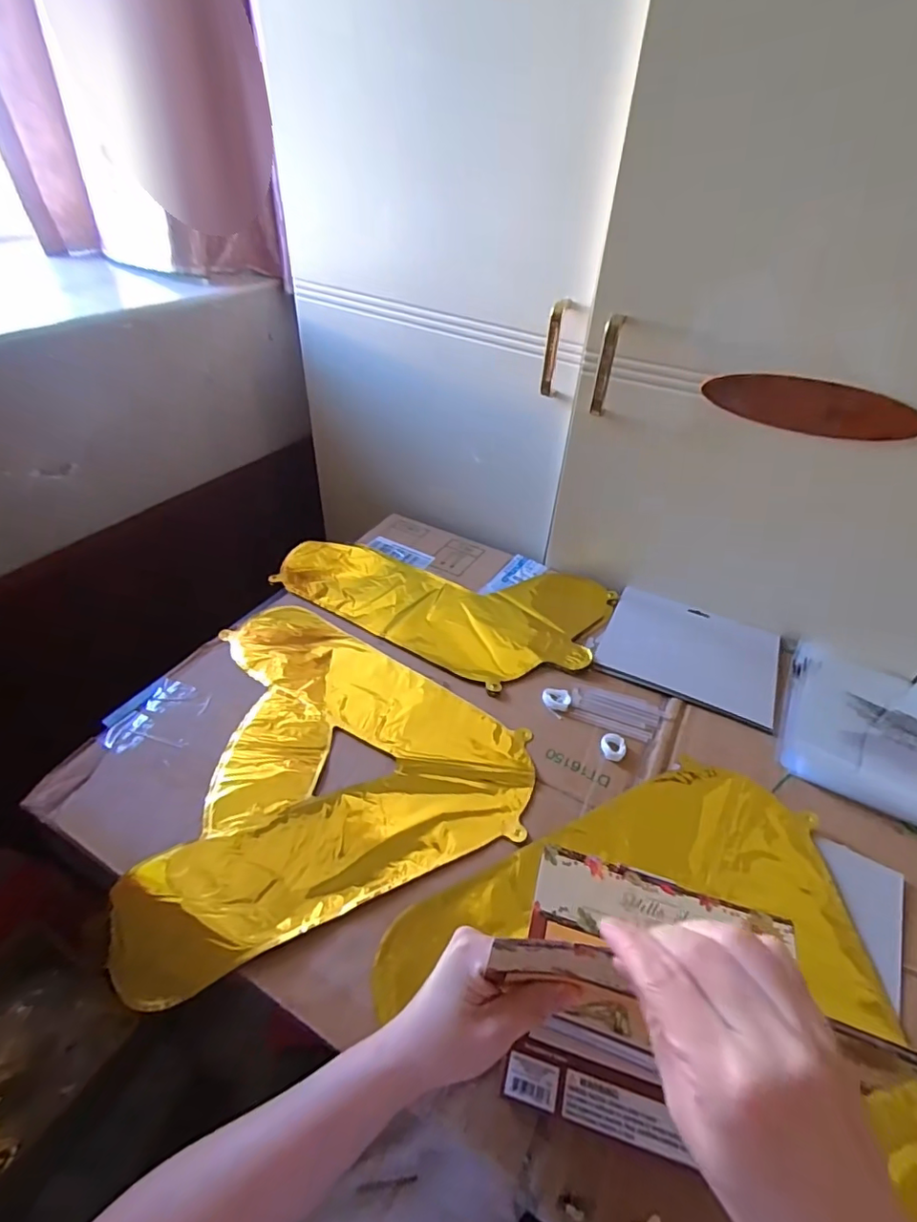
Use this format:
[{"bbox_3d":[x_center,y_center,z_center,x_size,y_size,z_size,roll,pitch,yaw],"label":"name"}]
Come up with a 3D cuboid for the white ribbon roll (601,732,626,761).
[{"bbox_3d":[0.153,0.132,0.540,0.025,0.008,0.031,22,45,19],"label":"white ribbon roll"}]

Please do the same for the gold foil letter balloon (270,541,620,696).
[{"bbox_3d":[-0.016,-0.031,0.719,0.396,0.017,0.238,25,46,22],"label":"gold foil letter balloon"}]

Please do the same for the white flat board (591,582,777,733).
[{"bbox_3d":[0.276,0.047,0.654,0.191,0.006,0.161,20,44,18],"label":"white flat board"}]

